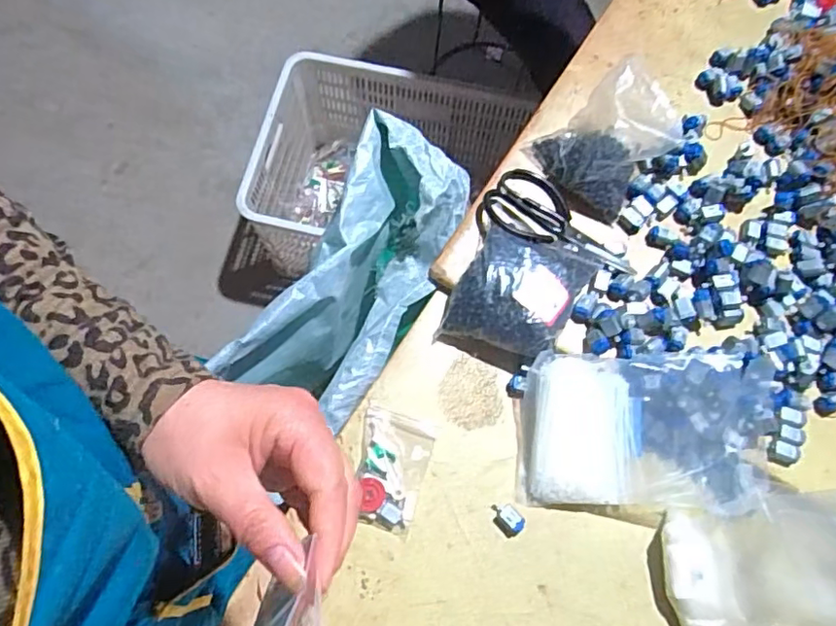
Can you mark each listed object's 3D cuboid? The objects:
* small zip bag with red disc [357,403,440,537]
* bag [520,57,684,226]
[{"bbox_3d":[-0.031,0.164,0.609,0.076,0.018,0.118,16,73,4],"label":"small zip bag with red disc"},{"bbox_3d":[0.222,-0.202,0.681,0.130,0.095,0.133,-41,77,-12],"label":"bag"}]

